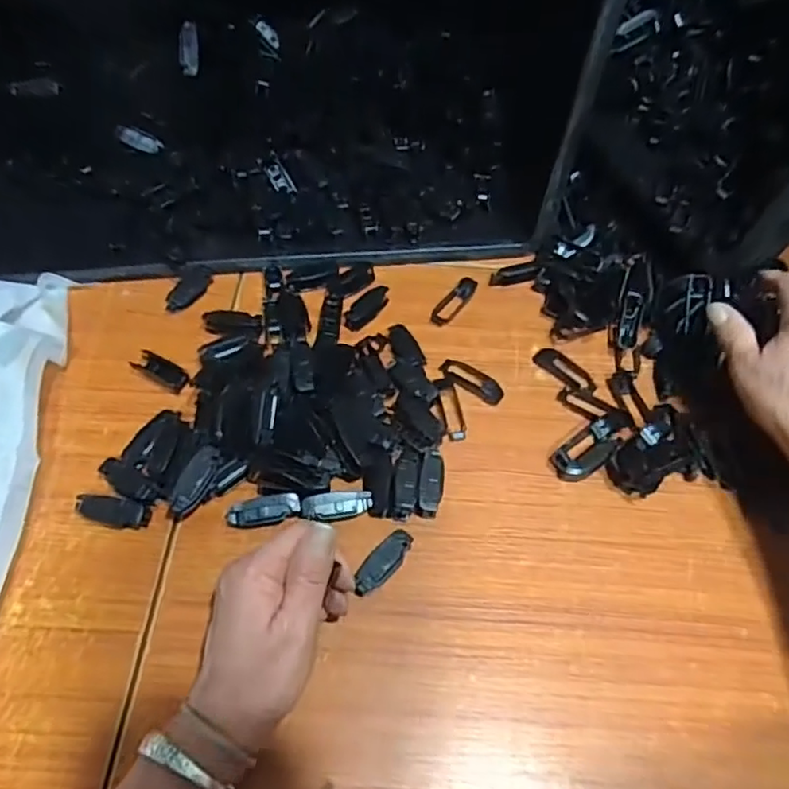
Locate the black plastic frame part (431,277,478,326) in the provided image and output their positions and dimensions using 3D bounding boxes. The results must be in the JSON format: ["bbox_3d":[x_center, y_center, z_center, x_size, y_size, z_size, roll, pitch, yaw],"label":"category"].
[{"bbox_3d":[0.054,-0.085,0.541,0.018,0.012,0.058,33,62,18],"label":"black plastic frame part"}]

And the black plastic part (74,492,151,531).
[{"bbox_3d":[-0.195,0.080,0.415,0.050,0.015,0.019,15,58,8],"label":"black plastic part"}]

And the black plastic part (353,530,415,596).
[{"bbox_3d":[-0.007,0.114,0.406,0.018,0.018,0.050,35,63,19],"label":"black plastic part"}]

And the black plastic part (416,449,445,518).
[{"bbox_3d":[0.027,0.065,0.438,0.018,0.013,0.048,8,57,3],"label":"black plastic part"}]

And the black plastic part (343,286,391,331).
[{"bbox_3d":[-0.025,-0.077,0.528,0.023,0.006,0.052,38,64,20],"label":"black plastic part"}]

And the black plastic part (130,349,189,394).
[{"bbox_3d":[-0.186,-0.018,0.481,0.047,0.016,0.015,25,60,14],"label":"black plastic part"}]

